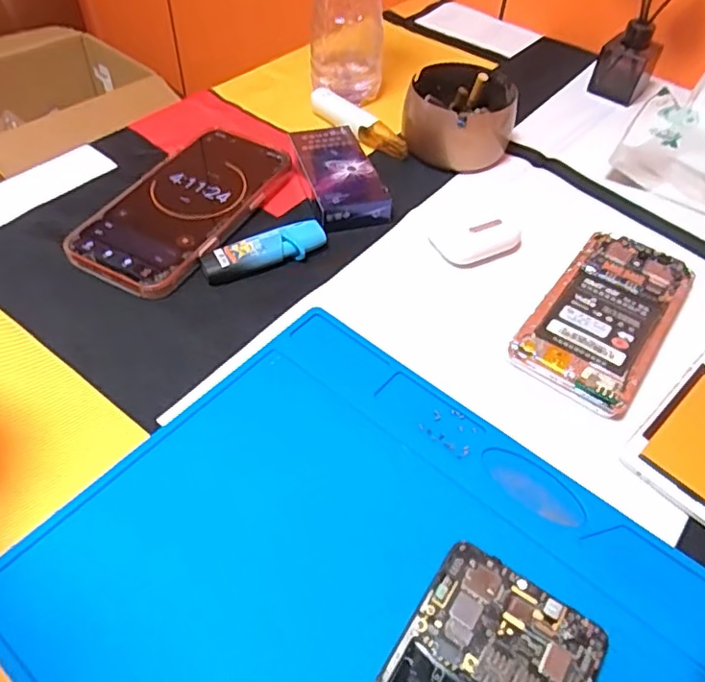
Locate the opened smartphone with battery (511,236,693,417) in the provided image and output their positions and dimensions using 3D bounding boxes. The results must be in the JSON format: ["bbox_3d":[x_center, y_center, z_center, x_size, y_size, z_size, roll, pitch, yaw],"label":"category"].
[{"bbox_3d":[0.158,-0.017,0.367,0.065,0.014,0.139,32,56,21],"label":"opened smartphone with battery"}]

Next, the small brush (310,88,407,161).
[{"bbox_3d":[0.004,-0.181,0.489,0.098,0.021,0.019,37,58,24],"label":"small brush"}]

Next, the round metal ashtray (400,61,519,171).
[{"bbox_3d":[0.086,-0.180,0.478,0.085,0.048,0.083,2,51,-2],"label":"round metal ashtray"}]

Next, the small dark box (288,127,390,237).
[{"bbox_3d":[-0.009,-0.121,0.438,0.051,0.024,0.094,-11,52,-13],"label":"small dark box"}]

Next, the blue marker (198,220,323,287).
[{"bbox_3d":[-0.057,-0.060,0.389,0.083,0.014,0.022,-18,54,-18],"label":"blue marker"}]

